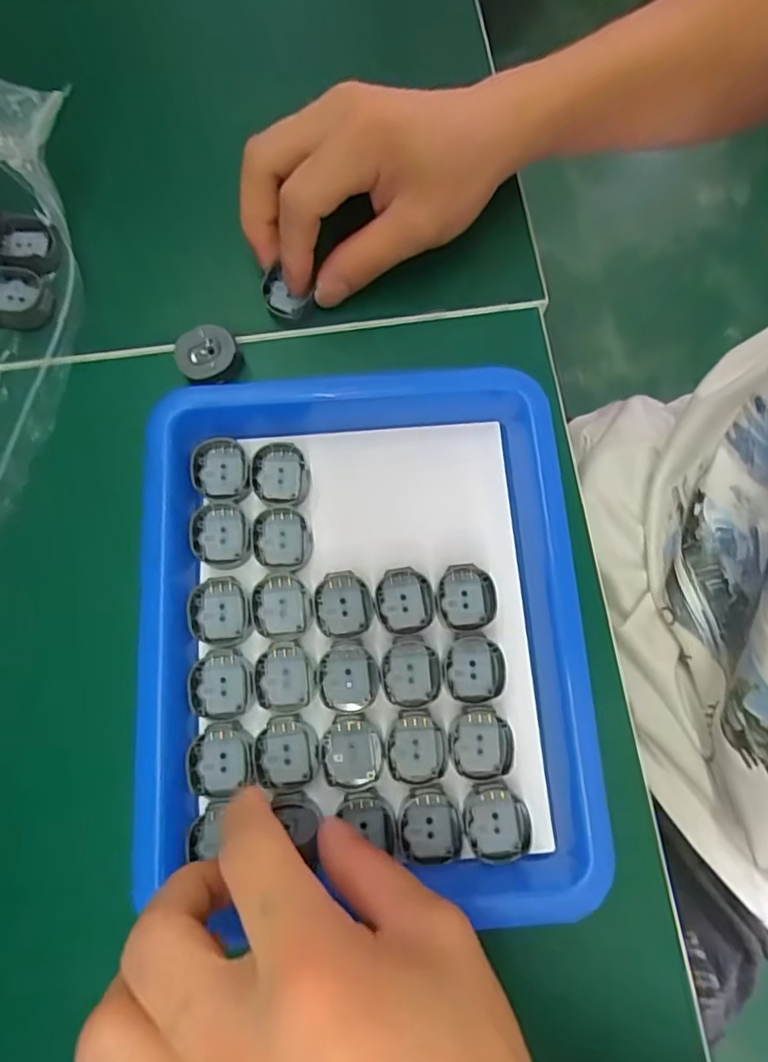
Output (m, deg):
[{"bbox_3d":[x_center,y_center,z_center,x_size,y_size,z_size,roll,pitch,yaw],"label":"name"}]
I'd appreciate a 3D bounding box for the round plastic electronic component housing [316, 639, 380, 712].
[{"bbox_3d":[-0.015,0.059,0.241,0.025,0.004,0.028,-5,78,0],"label":"round plastic electronic component housing"}]

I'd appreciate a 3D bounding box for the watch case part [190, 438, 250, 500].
[{"bbox_3d":[-0.074,-0.028,0.263,0.024,0.005,0.029,-9,78,-1],"label":"watch case part"}]

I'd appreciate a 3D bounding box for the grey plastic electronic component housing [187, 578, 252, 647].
[{"bbox_3d":[-0.069,0.034,0.247,0.025,0.004,0.028,-4,78,0],"label":"grey plastic electronic component housing"}]

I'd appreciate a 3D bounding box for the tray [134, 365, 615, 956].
[{"bbox_3d":[-0.011,0.037,0.246,0.188,0.028,0.208,-2,78,0],"label":"tray"}]

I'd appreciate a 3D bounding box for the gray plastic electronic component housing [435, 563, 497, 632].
[{"bbox_3d":[0.035,0.028,0.248,0.025,0.004,0.028,-8,78,-1],"label":"gray plastic electronic component housing"}]

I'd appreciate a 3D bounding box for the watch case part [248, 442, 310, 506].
[{"bbox_3d":[-0.047,-0.025,0.265,0.025,0.008,0.028,-7,78,-1],"label":"watch case part"}]

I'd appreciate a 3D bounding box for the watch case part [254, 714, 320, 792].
[{"bbox_3d":[-0.039,0.089,0.234,0.026,0.004,0.028,-3,78,0],"label":"watch case part"}]

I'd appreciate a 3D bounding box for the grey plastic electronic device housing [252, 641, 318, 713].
[{"bbox_3d":[-0.041,0.060,0.240,0.025,0.004,0.027,-6,78,0],"label":"grey plastic electronic device housing"}]

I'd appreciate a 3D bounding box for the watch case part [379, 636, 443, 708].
[{"bbox_3d":[0.011,0.058,0.242,0.025,0.004,0.027,-6,78,-1],"label":"watch case part"}]

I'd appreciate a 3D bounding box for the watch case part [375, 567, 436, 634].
[{"bbox_3d":[0.009,0.029,0.248,0.024,0.004,0.027,-7,78,-1],"label":"watch case part"}]

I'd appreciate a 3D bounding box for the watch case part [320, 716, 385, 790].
[{"bbox_3d":[-0.013,0.089,0.235,0.025,0.004,0.027,-5,78,0],"label":"watch case part"}]

